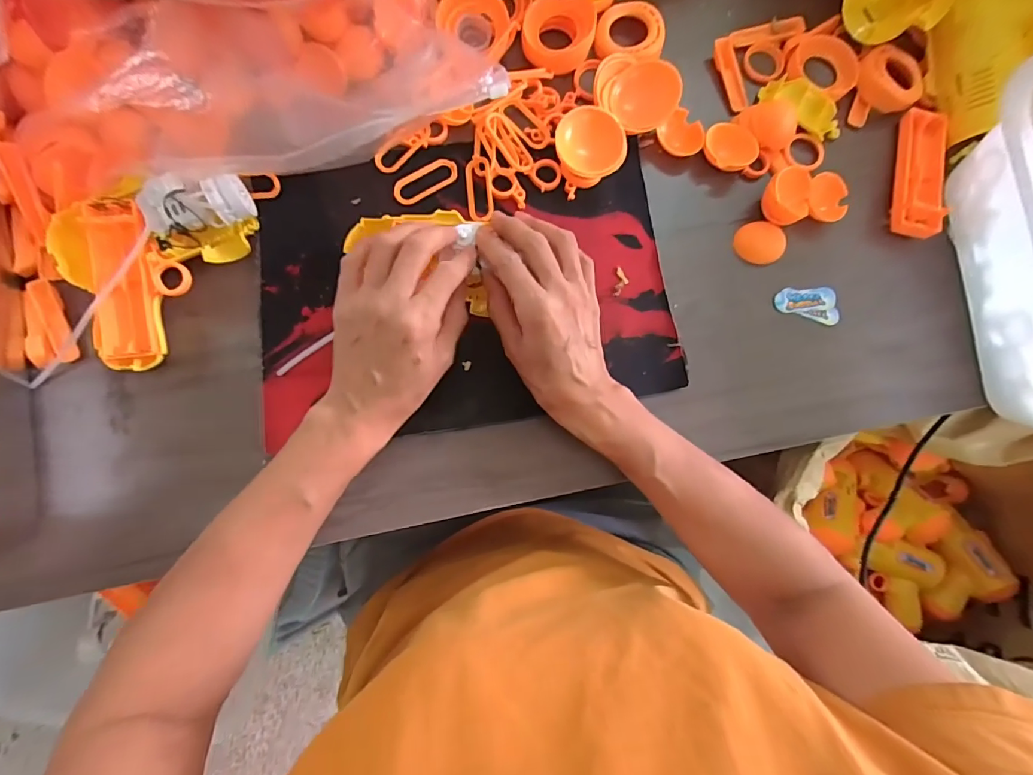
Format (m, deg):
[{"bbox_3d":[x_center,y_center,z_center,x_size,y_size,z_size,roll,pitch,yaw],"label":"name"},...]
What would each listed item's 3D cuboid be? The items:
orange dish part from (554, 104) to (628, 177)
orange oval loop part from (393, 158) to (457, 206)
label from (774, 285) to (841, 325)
[{"bbox_3d":[0.058,-0.192,0.369,0.055,0.022,0.052,4,103,-8],"label":"orange dish part"},{"bbox_3d":[-0.072,-0.165,0.371,0.054,0.004,0.023,-34,87,-6],"label":"orange oval loop part"},{"bbox_3d":[0.237,-0.067,0.381,0.050,0.004,0.032,-1,84,-3],"label":"label"}]

